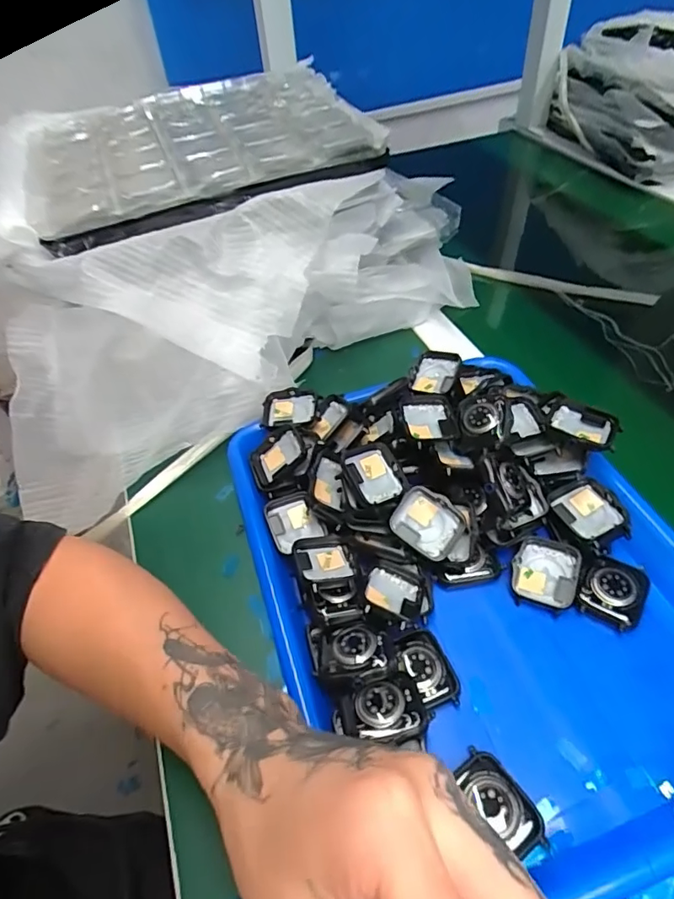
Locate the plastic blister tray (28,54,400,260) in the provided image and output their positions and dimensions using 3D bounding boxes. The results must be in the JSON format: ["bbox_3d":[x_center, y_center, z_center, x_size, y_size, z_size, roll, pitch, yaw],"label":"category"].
[{"bbox_3d":[-0.145,-0.315,0.513,0.310,0.024,0.345,-20,51,-7],"label":"plastic blister tray"}]

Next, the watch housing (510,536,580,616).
[{"bbox_3d":[0.133,0.077,0.325,0.037,0.009,0.040,15,70,25],"label":"watch housing"}]

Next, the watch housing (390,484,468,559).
[{"bbox_3d":[0.059,0.048,0.332,0.043,0.010,0.036,35,82,8],"label":"watch housing"}]

